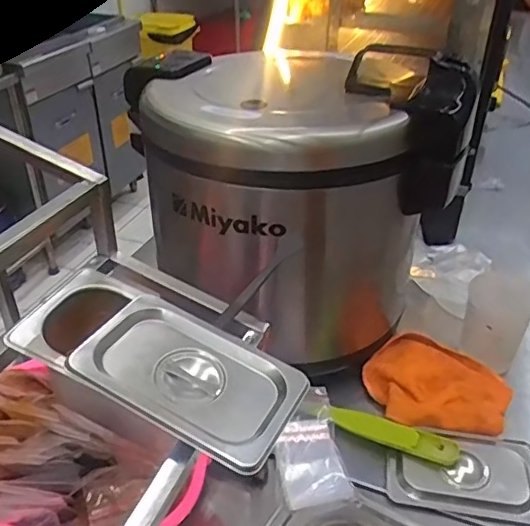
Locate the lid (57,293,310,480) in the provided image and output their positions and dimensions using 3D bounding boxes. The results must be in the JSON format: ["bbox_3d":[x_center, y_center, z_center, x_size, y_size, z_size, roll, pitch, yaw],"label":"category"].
[{"bbox_3d":[-0.059,0.089,0.455,0.170,0.013,0.108,27,40,16],"label":"lid"}]

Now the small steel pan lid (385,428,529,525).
[{"bbox_3d":[0.229,0.234,0.648,0.170,0.022,0.099,7,35,8],"label":"small steel pan lid"}]

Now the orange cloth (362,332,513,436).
[{"bbox_3d":[0.219,0.160,0.742,0.178,0.040,0.147,22,39,28],"label":"orange cloth"}]

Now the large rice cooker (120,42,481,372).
[{"bbox_3d":[0.054,-0.121,0.825,0.420,0.382,0.436,1,34,-1],"label":"large rice cooker"}]

